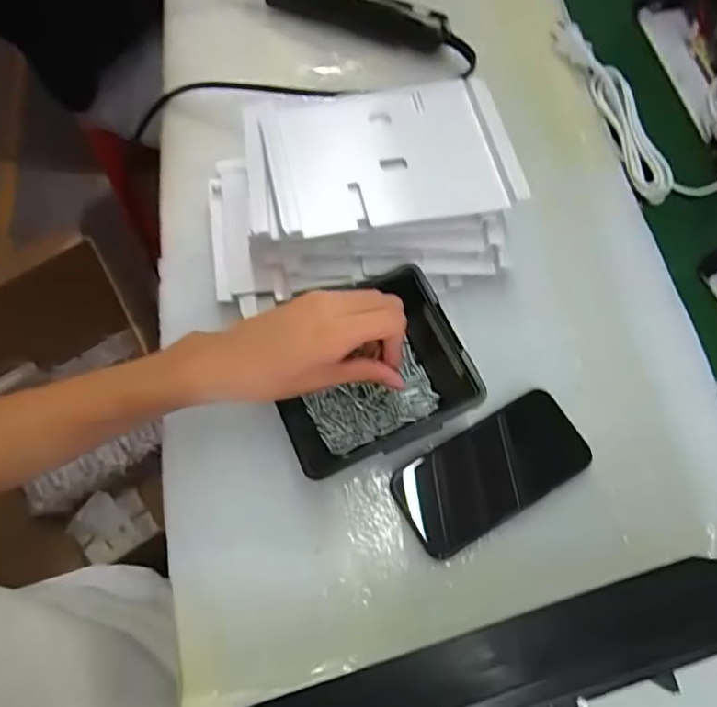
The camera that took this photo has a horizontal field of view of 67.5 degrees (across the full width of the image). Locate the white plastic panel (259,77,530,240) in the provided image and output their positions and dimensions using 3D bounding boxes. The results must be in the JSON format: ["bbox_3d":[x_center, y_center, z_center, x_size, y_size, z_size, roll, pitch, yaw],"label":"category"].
[{"bbox_3d":[0.023,-0.157,0.416,0.184,0.020,0.128,-11,71,-9],"label":"white plastic panel"}]

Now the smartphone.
[{"bbox_3d":[0.101,0.089,0.406,0.142,0.012,0.070,-28,73,-9],"label":"smartphone"}]

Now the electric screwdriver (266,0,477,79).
[{"bbox_3d":[0.013,-0.336,0.537,0.225,0.038,0.032,26,73,9],"label":"electric screwdriver"}]

